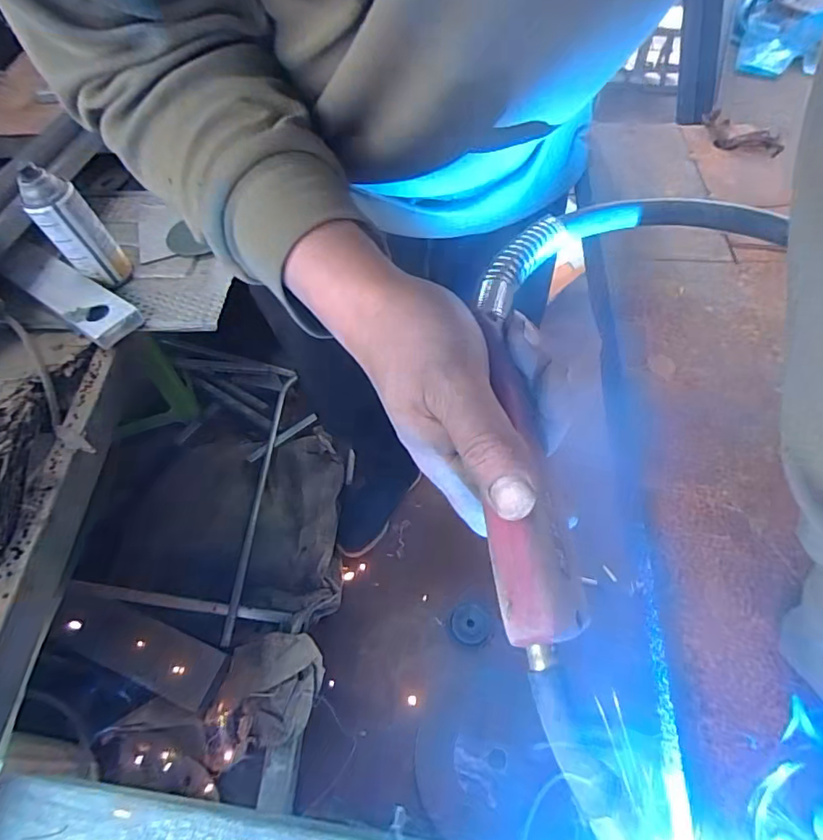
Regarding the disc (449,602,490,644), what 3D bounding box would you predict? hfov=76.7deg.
[{"bbox_3d":[0.116,0.403,1.033,0.078,0.009,0.074,-1,55,1],"label":"disc"}]

